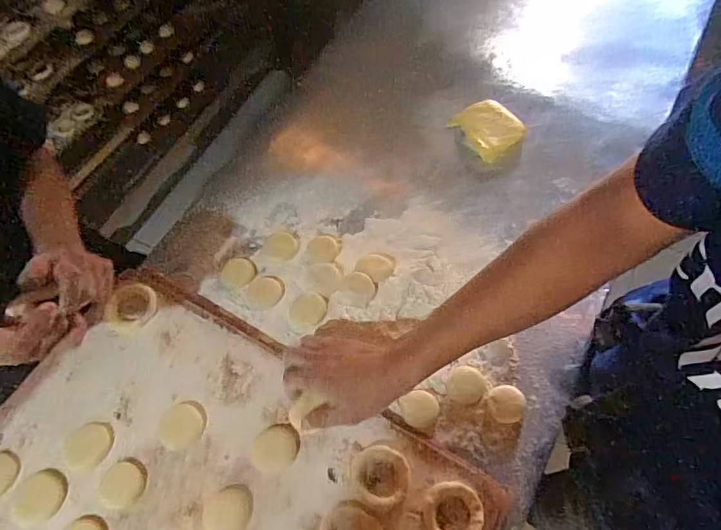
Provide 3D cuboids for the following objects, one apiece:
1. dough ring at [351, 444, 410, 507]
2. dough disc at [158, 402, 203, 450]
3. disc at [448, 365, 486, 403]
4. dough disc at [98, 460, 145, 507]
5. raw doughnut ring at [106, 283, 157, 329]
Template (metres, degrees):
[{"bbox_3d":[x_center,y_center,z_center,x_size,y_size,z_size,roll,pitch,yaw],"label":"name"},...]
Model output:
[{"bbox_3d":[0.023,0.243,0.532,0.066,0.013,0.063,-1,61,1],"label":"dough ring"},{"bbox_3d":[-0.225,0.201,0.574,0.053,0.004,0.053,-1,61,1],"label":"dough disc"},{"bbox_3d":[0.137,0.154,0.594,0.047,0.006,0.046,-1,61,1],"label":"disc"},{"bbox_3d":[-0.284,0.261,0.546,0.051,0.004,0.048,-1,61,1],"label":"dough disc"},{"bbox_3d":[-0.320,0.056,0.642,0.062,0.017,0.067,29,66,17],"label":"raw doughnut ring"}]

